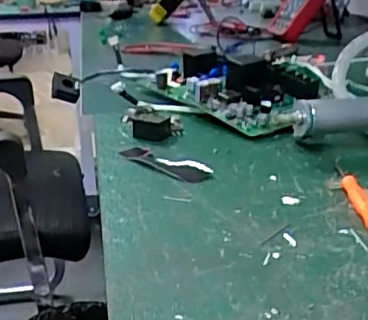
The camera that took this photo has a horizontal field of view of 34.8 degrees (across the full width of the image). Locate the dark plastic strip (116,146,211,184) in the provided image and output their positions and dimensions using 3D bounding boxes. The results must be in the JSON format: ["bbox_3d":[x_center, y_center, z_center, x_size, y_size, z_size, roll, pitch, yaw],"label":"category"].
[{"bbox_3d":[-0.022,0.003,0.522,0.028,0.012,0.111,-19,25,-39],"label":"dark plastic strip"}]

